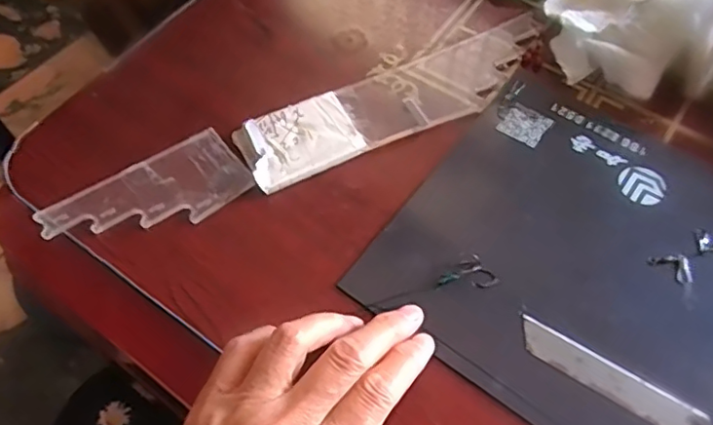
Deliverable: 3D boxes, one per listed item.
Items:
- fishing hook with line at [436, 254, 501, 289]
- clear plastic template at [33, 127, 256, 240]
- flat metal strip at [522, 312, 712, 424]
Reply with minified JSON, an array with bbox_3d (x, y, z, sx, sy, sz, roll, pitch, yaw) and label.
[{"bbox_3d":[0.062,0.038,0.333,0.031,0.005,0.022,-35,64,-19],"label":"fishing hook with line"},{"bbox_3d":[-0.130,-0.008,0.369,0.122,0.006,0.058,-29,62,-17],"label":"clear plastic template"},{"bbox_3d":[0.132,0.086,0.302,0.102,0.004,0.019,29,63,17],"label":"flat metal strip"}]

